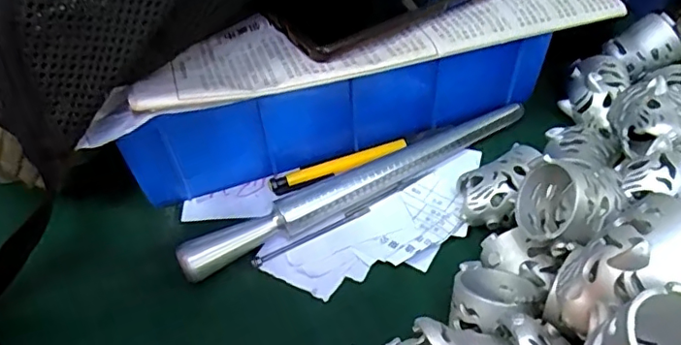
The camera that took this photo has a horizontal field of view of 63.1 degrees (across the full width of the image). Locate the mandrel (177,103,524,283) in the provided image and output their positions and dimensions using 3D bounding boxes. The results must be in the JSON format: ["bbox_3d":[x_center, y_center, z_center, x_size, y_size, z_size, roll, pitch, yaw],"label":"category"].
[{"bbox_3d":[0.015,0.004,0.338,0.233,0.023,0.019,-26,53,-17],"label":"mandrel"}]

